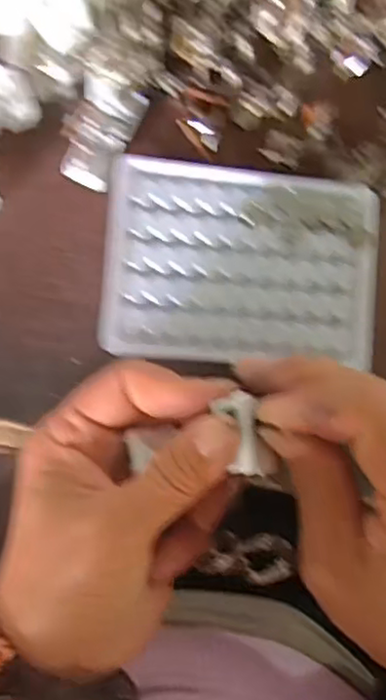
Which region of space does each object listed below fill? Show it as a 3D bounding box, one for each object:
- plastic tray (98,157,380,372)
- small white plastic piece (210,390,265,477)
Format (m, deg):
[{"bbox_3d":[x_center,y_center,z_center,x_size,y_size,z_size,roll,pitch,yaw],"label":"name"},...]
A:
[{"bbox_3d":[0.024,-0.042,0.331,0.132,0.015,0.094,4,85,-8],"label":"plastic tray"},{"bbox_3d":[0.017,0.029,0.228,0.013,0.008,0.029,-6,85,-8],"label":"small white plastic piece"}]

